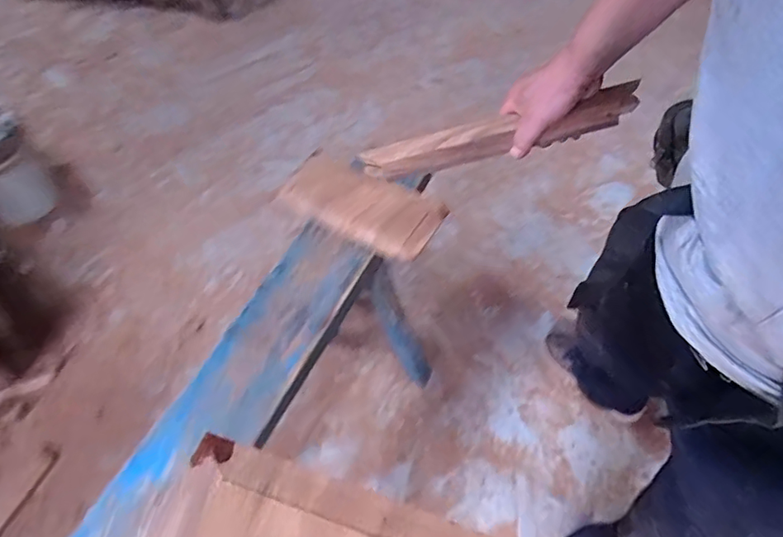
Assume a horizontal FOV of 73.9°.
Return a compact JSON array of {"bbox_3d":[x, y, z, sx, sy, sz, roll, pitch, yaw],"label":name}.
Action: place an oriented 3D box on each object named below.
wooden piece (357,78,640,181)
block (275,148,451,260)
[{"bbox_3d":[0.122,-0.157,0.615,0.314,0.040,0.034,-11,55,8],"label":"wooden piece"},{"bbox_3d":[-0.053,-0.116,0.912,0.279,0.024,0.141,27,61,21],"label":"block"}]

